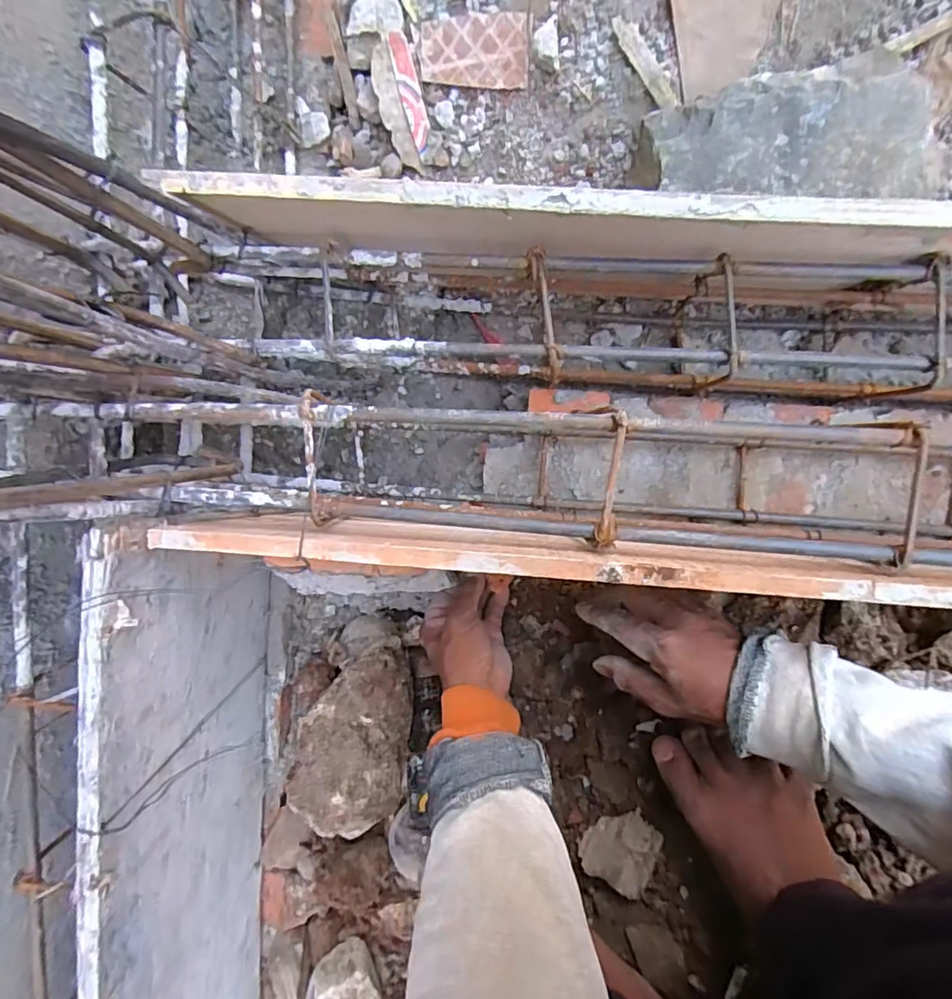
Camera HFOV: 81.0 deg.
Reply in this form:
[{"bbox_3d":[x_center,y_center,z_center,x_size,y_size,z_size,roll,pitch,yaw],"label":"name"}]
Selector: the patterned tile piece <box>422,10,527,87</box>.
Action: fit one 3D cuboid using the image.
[{"bbox_3d":[-0.003,-0.469,0.582,0.118,0.006,0.061,14,114,16],"label":"patterned tile piece"}]

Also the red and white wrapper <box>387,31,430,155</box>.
[{"bbox_3d":[-0.070,-0.440,0.601,0.023,0.007,0.120,-15,95,7],"label":"red and white wrapper"}]

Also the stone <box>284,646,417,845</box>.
[{"bbox_3d":[-0.121,0.240,0.568,0.105,0.078,0.179,4,97,5],"label":"stone"}]

